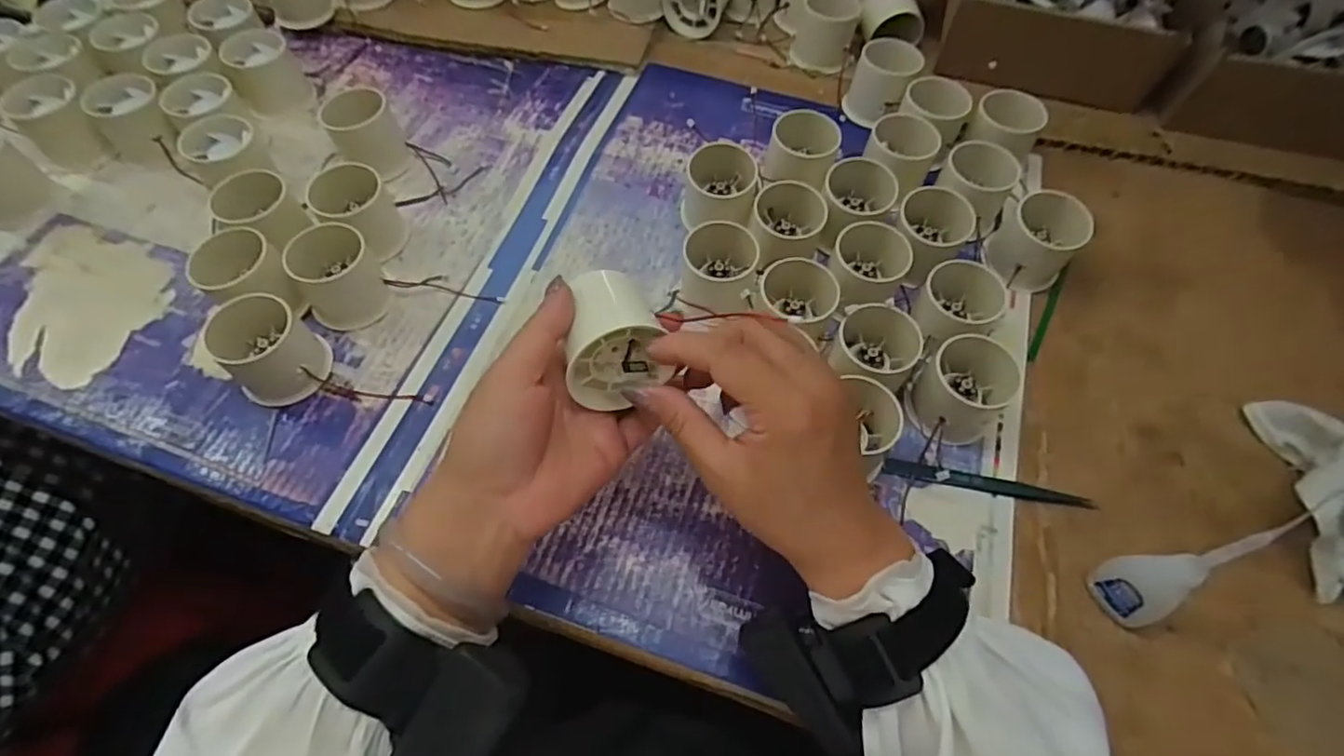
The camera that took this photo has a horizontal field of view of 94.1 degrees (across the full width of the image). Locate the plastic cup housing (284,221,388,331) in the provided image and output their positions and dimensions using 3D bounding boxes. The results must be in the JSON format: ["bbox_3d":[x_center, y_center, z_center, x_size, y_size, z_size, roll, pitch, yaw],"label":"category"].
[{"bbox_3d":[-0.229,-0.070,0.430,0.051,0.048,0.055,-26,65,-14],"label":"plastic cup housing"}]

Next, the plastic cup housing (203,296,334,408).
[{"bbox_3d":[-0.256,-0.017,0.399,0.055,0.048,0.054,38,67,17],"label":"plastic cup housing"}]

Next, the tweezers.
[{"bbox_3d":[0.196,0.066,0.391,0.126,0.006,0.011,11,62,4],"label":"tweezers"}]

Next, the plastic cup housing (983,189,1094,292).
[{"bbox_3d":[0.256,-0.095,0.443,0.050,0.051,0.053,1,62,-1],"label":"plastic cup housing"}]

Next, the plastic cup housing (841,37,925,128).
[{"bbox_3d":[0.177,-0.249,0.531,0.049,0.052,0.048,1,62,-1],"label":"plastic cup housing"}]

